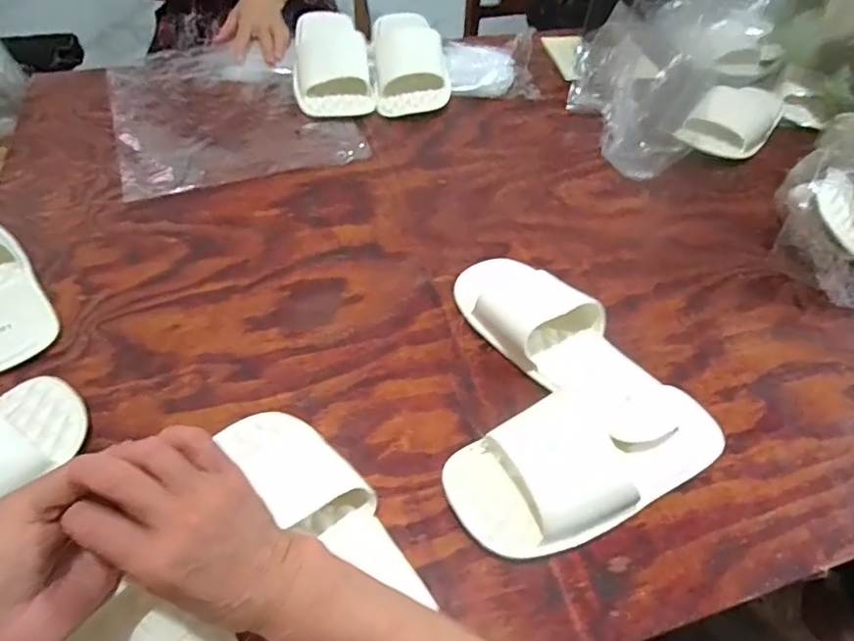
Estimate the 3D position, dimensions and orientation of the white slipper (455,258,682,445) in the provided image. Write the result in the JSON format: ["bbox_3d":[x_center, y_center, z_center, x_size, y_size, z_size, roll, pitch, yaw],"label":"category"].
[{"bbox_3d":[0.123,0.016,0.498,0.096,0.046,0.227,-34,60,-28],"label":"white slipper"}]

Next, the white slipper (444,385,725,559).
[{"bbox_3d":[0.132,0.105,0.423,0.229,0.048,0.095,-13,52,-16],"label":"white slipper"}]

